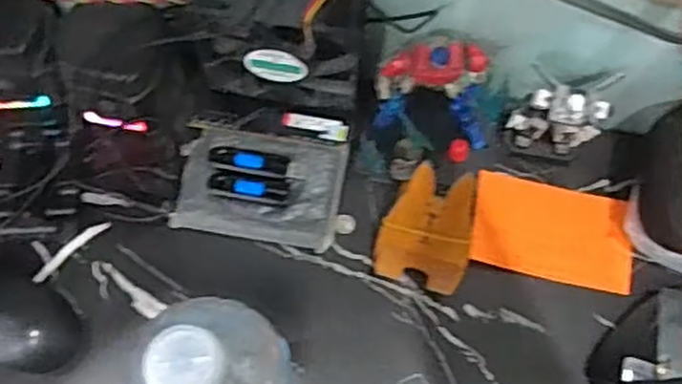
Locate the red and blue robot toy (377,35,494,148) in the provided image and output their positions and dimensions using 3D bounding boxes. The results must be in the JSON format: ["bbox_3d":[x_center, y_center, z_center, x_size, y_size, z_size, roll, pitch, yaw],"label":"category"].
[{"bbox_3d":[0.073,-0.072,0.551,0.089,0.113,0.035,2,71,0],"label":"red and blue robot toy"}]

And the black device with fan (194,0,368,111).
[{"bbox_3d":[-0.046,-0.110,0.542,0.125,0.118,0.045,7,71,2],"label":"black device with fan"}]

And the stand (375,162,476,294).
[{"bbox_3d":[0.067,0.026,0.536,0.069,0.088,0.081,12,71,4],"label":"stand"}]

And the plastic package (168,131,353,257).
[{"bbox_3d":[-0.060,-0.003,0.568,0.120,0.043,0.085,10,71,3],"label":"plastic package"}]

